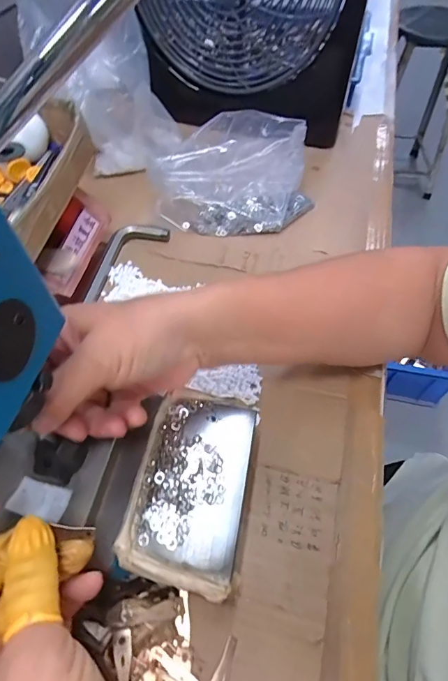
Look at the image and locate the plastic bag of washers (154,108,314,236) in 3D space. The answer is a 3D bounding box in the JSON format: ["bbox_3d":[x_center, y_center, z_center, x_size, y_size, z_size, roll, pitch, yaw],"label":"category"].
[{"bbox_3d":[0.010,-0.189,0.453,0.164,0.074,0.114,-2,55,-3],"label":"plastic bag of washers"}]

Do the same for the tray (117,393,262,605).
[{"bbox_3d":[-0.019,0.089,0.262,0.069,0.010,0.119,11,56,6],"label":"tray"}]

